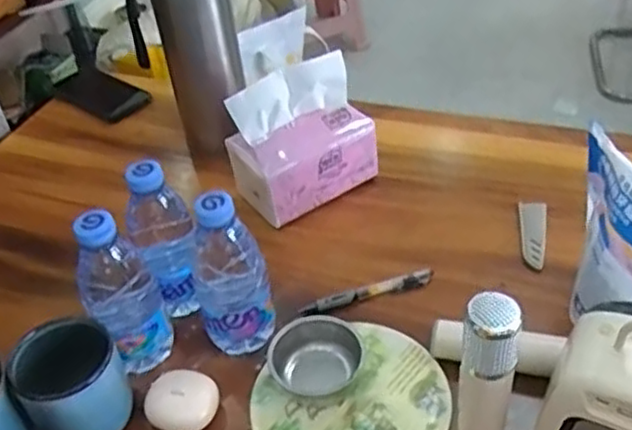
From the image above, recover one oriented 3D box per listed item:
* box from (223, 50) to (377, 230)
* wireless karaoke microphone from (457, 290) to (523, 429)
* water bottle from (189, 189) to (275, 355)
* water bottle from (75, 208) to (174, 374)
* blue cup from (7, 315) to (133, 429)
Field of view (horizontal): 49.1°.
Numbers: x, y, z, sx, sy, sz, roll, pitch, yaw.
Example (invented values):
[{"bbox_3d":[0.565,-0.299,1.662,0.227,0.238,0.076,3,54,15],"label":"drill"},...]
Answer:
[{"bbox_3d":[-0.015,-0.089,0.760,0.147,0.145,0.080,-28,45,-22],"label":"box"},{"bbox_3d":[0.120,0.124,0.490,0.035,0.168,0.030,6,42,15],"label":"wireless karaoke microphone"},{"bbox_3d":[-0.079,0.049,0.613,0.061,0.163,0.060,-17,42,-11],"label":"water bottle"},{"bbox_3d":[-0.169,0.068,0.599,0.061,0.156,0.048,-20,42,-15],"label":"water bottle"},{"bbox_3d":[-0.196,0.146,0.572,0.078,0.085,0.093,-24,43,-19],"label":"blue cup"}]

